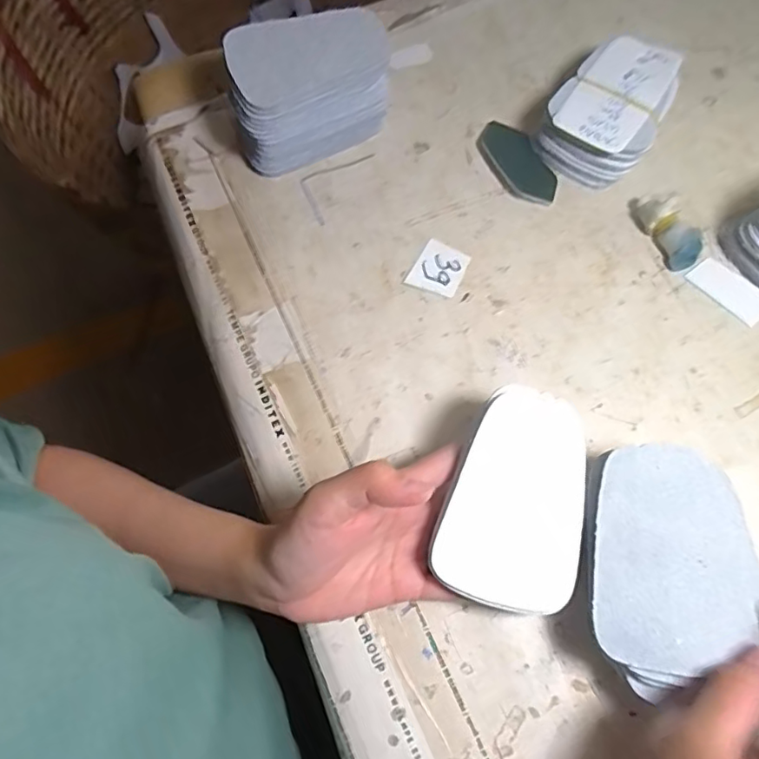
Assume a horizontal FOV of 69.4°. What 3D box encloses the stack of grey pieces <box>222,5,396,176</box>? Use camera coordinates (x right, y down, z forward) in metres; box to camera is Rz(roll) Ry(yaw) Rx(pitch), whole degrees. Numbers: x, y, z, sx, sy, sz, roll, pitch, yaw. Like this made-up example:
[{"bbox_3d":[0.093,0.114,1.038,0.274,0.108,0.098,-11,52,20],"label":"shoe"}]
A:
[{"bbox_3d":[-0.051,-0.201,0.383,0.110,0.066,0.071,-27,71,-8],"label":"stack of grey pieces"}]

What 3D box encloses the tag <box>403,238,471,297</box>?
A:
[{"bbox_3d":[0.040,-0.076,0.368,0.035,0.004,0.037,21,71,9],"label":"tag"}]

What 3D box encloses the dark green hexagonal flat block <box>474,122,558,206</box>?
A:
[{"bbox_3d":[0.098,-0.155,0.391,0.036,0.004,0.077,-23,70,-7],"label":"dark green hexagonal flat block"}]

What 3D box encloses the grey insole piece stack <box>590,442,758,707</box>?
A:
[{"bbox_3d":[0.139,0.088,0.262,0.073,0.012,0.111,0,69,2],"label":"grey insole piece stack"}]

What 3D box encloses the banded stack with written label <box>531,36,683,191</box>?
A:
[{"bbox_3d":[0.162,-0.191,0.390,0.074,0.036,0.104,30,73,12],"label":"banded stack with written label"}]

